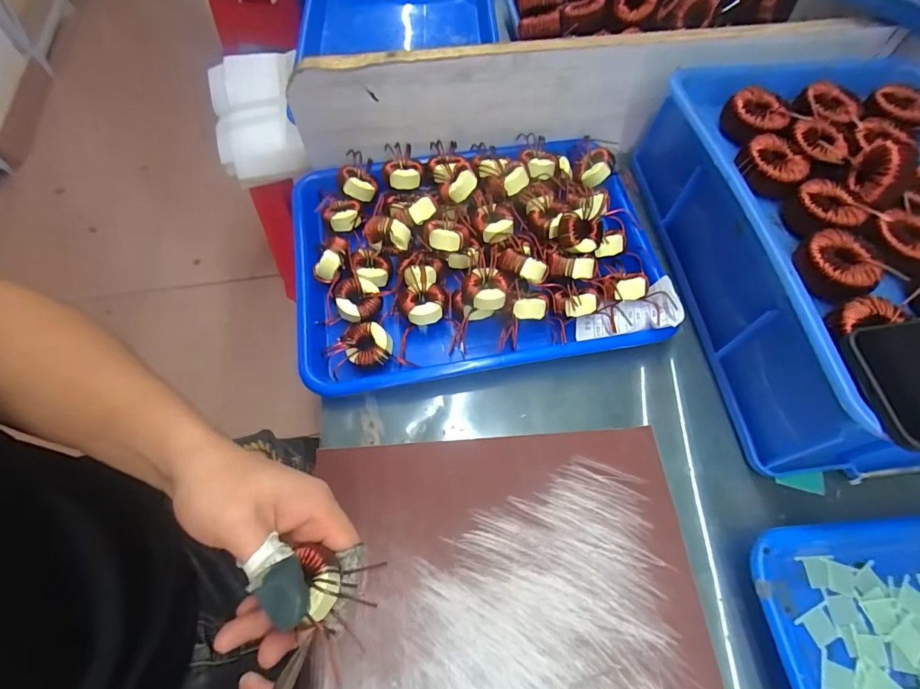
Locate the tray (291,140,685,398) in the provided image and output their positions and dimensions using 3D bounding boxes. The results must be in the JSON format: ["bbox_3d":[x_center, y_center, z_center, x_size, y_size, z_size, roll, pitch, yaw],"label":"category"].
[{"bbox_3d":[0.012,-0.095,0.427,0.337,0.054,0.254,-9,65,-4],"label":"tray"}]

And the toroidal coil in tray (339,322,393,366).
[{"bbox_3d":[-0.081,-0.001,0.390,0.042,0.020,0.042,0,65,0],"label":"toroidal coil in tray"}]

